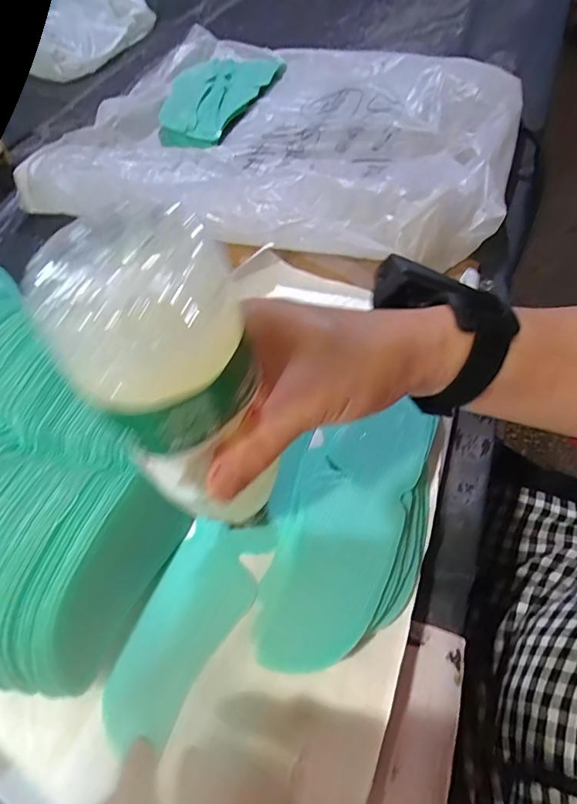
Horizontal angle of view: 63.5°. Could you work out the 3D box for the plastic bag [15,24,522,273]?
[{"bbox_3d":[0.012,-0.360,0.585,0.516,0.060,0.489,14,59,10],"label":"plastic bag"}]

